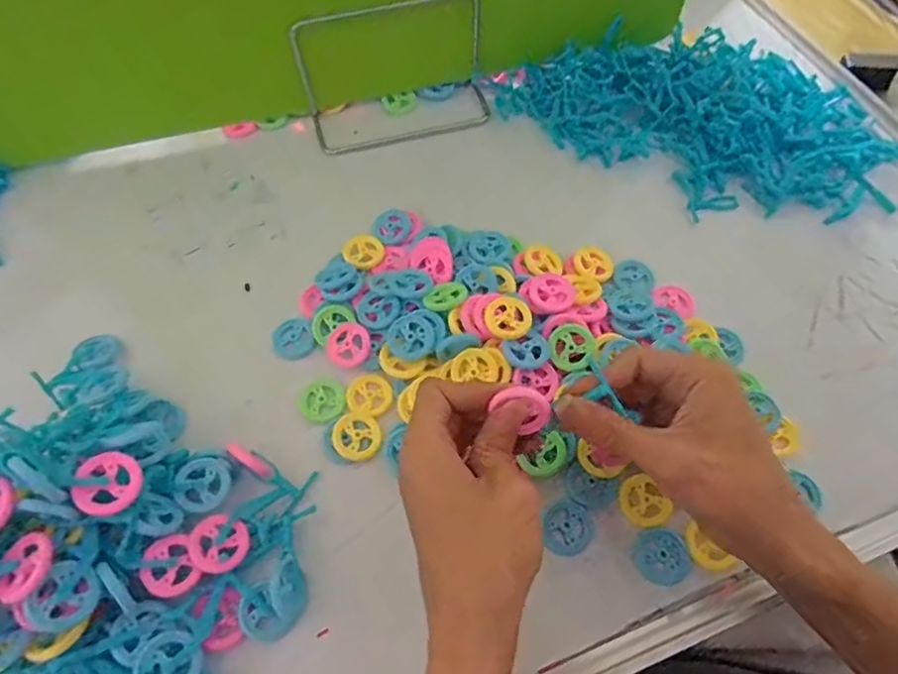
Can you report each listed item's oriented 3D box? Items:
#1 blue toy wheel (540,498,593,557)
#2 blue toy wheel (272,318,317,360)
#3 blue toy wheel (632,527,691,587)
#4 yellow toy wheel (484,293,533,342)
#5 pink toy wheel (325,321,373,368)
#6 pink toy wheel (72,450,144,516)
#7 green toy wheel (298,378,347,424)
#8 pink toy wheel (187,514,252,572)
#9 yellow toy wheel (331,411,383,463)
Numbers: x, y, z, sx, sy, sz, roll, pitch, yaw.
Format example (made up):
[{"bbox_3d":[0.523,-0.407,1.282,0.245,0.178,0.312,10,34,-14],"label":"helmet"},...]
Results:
[{"bbox_3d":[0.069,0.111,0.330,0.029,0.008,0.029,0,61,0],"label":"blue toy wheel"},{"bbox_3d":[-0.107,0.001,0.385,0.026,0.004,0.030,-23,64,-12],"label":"blue toy wheel"},{"bbox_3d":[0.120,0.124,0.316,0.029,0.008,0.029,0,61,0],"label":"blue toy wheel"},{"bbox_3d":[0.038,-0.012,0.361,0.029,0.009,0.031,-1,62,1],"label":"yellow toy wheel"},{"bbox_3d":[-0.066,0.006,0.374,0.029,0.010,0.031,0,61,0],"label":"pink toy wheel"},{"bbox_3d":[-0.166,0.071,0.273,0.030,0.004,0.029,11,67,-27],"label":"pink toy wheel"},{"bbox_3d":[-0.081,0.041,0.361,0.028,0.004,0.031,-20,63,-10],"label":"green toy wheel"},{"bbox_3d":[-0.123,0.110,0.300,0.029,0.005,0.029,12,56,-18],"label":"pink toy wheel"},{"bbox_3d":[-0.057,0.061,0.346,0.030,0.004,0.030,8,64,-17],"label":"yellow toy wheel"}]

